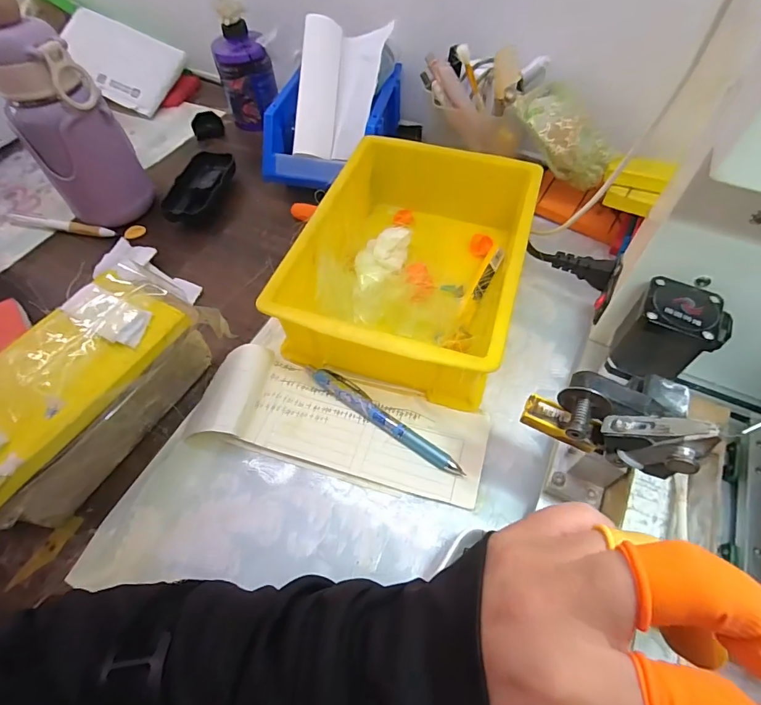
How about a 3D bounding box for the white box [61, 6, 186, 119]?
[{"bbox_3d":[-0.372,-0.409,0.614,0.168,0.017,0.109,27,86,4],"label":"white box"}]

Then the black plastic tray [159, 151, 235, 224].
[{"bbox_3d":[-0.202,-0.192,0.500,0.056,0.022,0.125,10,57,9],"label":"black plastic tray"}]

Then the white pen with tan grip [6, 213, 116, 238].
[{"bbox_3d":[-0.352,-0.142,0.480,0.128,0.015,0.016,10,57,9],"label":"white pen with tan grip"}]

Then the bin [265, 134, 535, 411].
[{"bbox_3d":[0.033,-0.088,0.386,0.171,0.072,0.245,15,58,12],"label":"bin"}]

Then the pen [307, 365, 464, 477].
[{"bbox_3d":[-0.001,0.049,0.334,0.141,0.011,0.017,34,63,22],"label":"pen"}]

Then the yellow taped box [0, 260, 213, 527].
[{"bbox_3d":[-0.195,0.026,0.304,0.076,0.098,0.174,25,60,18],"label":"yellow taped box"}]

